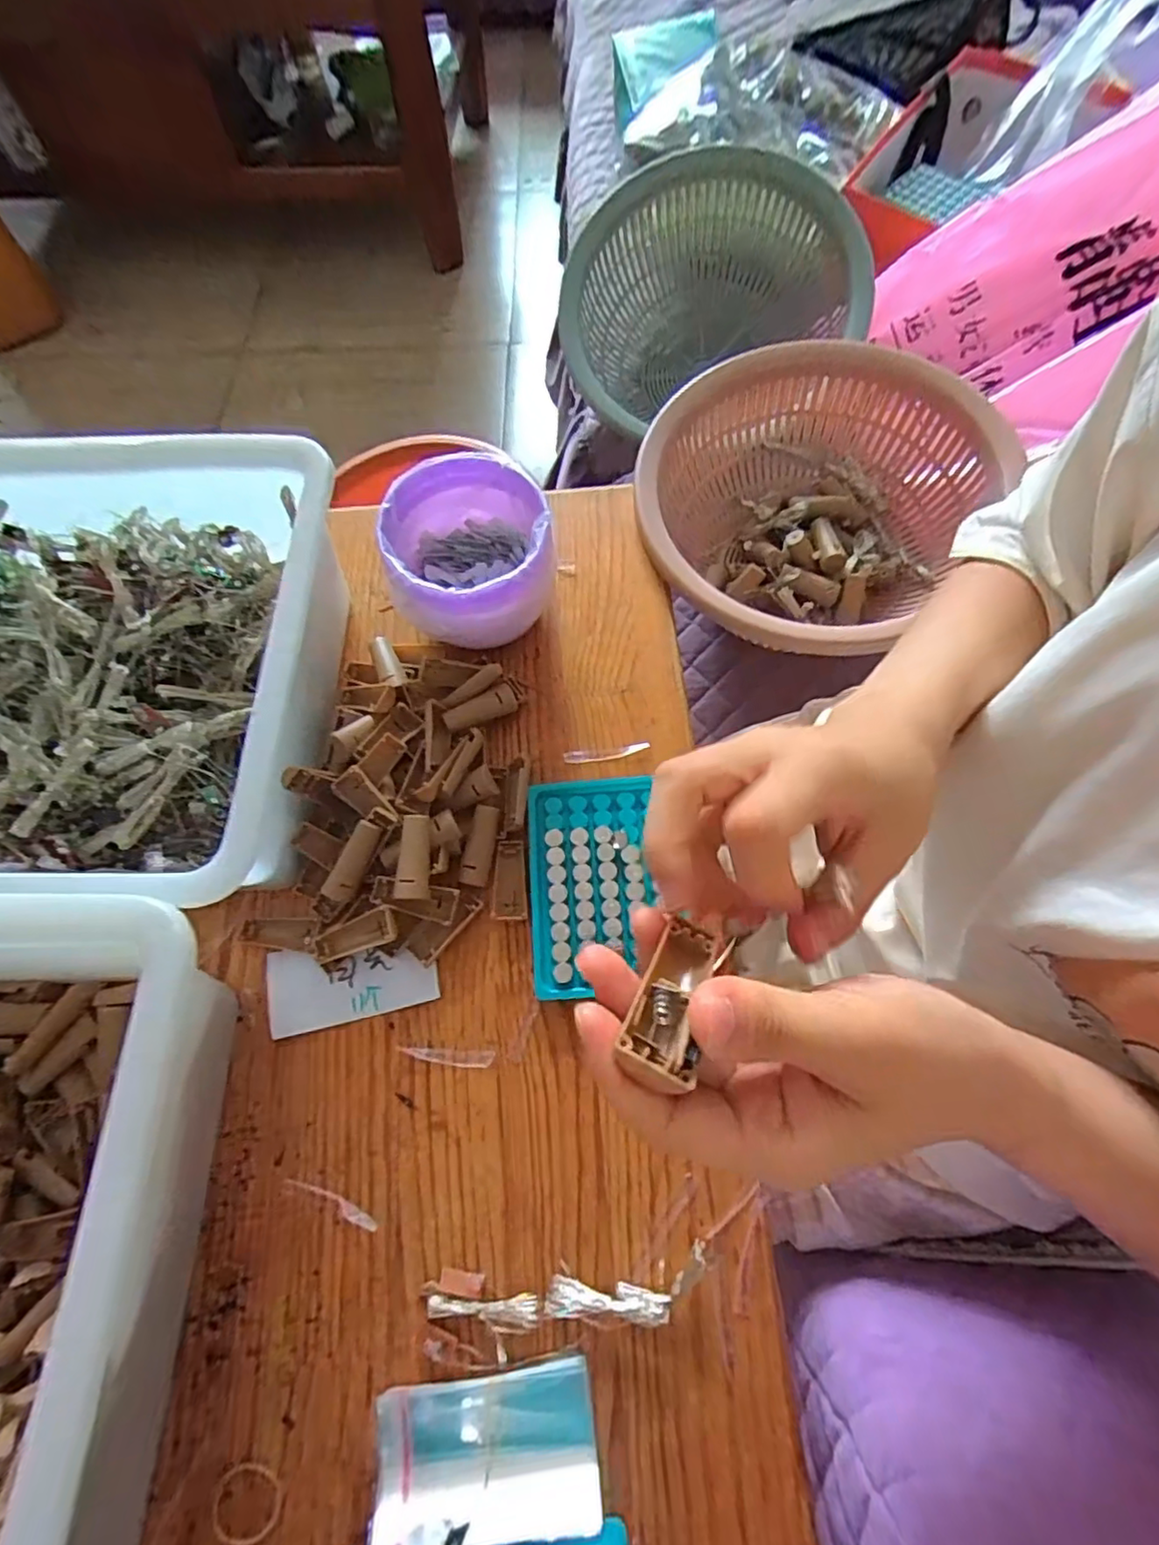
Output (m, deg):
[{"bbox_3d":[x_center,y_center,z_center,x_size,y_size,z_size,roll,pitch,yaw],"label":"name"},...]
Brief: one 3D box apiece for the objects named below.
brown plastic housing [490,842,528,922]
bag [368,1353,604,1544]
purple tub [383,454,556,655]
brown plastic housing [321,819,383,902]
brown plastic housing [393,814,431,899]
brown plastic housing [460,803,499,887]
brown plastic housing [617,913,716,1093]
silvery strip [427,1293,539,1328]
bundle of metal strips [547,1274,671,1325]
[{"bbox_3d":[-0.045,0.068,0.395,0.021,0.011,0.049,-5,67,0],"label":"brown plastic housing"},{"bbox_3d":[-0.043,0.316,0.291,0.101,0.011,0.055,-4,43,-4],"label":"bag"},{"bbox_3d":[-0.071,-0.141,0.434,0.103,0.091,0.103,-9,67,-2],"label":"purple tub"},{"bbox_3d":[-0.134,0.053,0.375,0.017,0.010,0.049,28,85,-14],"label":"brown plastic housing"},{"bbox_3d":[-0.099,0.049,0.372,0.019,0.008,0.048,-3,67,1],"label":"brown plastic housing"},{"bbox_3d":[-0.063,0.046,0.397,0.017,0.011,0.050,8,68,5],"label":"brown plastic housing"},{"bbox_3d":[0.026,0.063,0.175,0.019,0.014,0.048,19,31,10],"label":"brown plastic housing"},{"bbox_3d":[-0.049,0.268,0.315,0.055,0.006,0.012,1,67,3],"label":"silvery strip"},{"bbox_3d":[0.014,0.264,0.314,0.060,0.011,0.014,1,67,3],"label":"bundle of metal strips"}]

